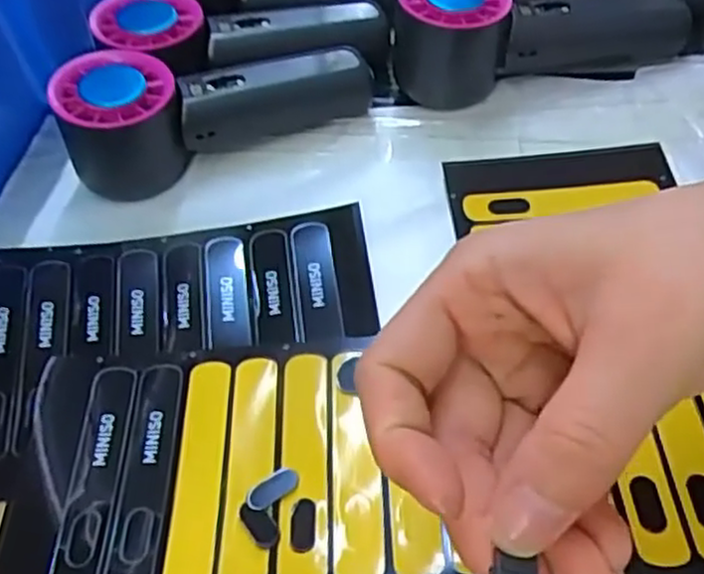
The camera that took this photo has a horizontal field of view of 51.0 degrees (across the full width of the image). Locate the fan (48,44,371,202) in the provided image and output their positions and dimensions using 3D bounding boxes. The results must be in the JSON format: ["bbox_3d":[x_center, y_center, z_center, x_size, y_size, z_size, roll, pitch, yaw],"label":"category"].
[{"bbox_3d":[-0.067,-0.096,0.373,0.154,0.051,0.055,-23,53,-12],"label":"fan"}]

